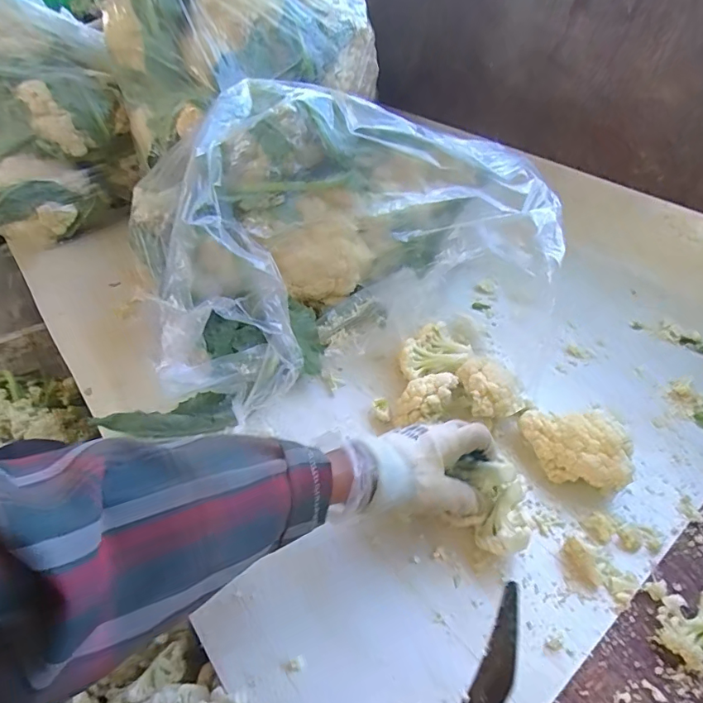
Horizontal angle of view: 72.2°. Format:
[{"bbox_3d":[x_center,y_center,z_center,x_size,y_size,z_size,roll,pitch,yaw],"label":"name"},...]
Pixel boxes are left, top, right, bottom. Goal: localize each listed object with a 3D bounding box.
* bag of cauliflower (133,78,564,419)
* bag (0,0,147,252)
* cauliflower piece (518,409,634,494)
[{"bbox_3d":[-0.027,-0.152,0.639,0.481,0.271,0.359,-13,41,-16],"label":"bag of cauliflower"},{"bbox_3d":[-0.628,-0.432,0.895,0.338,0.349,0.346,24,45,26],"label":"bag"},{"bbox_3d":[0.238,0.102,0.522,0.119,0.060,0.074,26,46,28],"label":"cauliflower piece"}]

